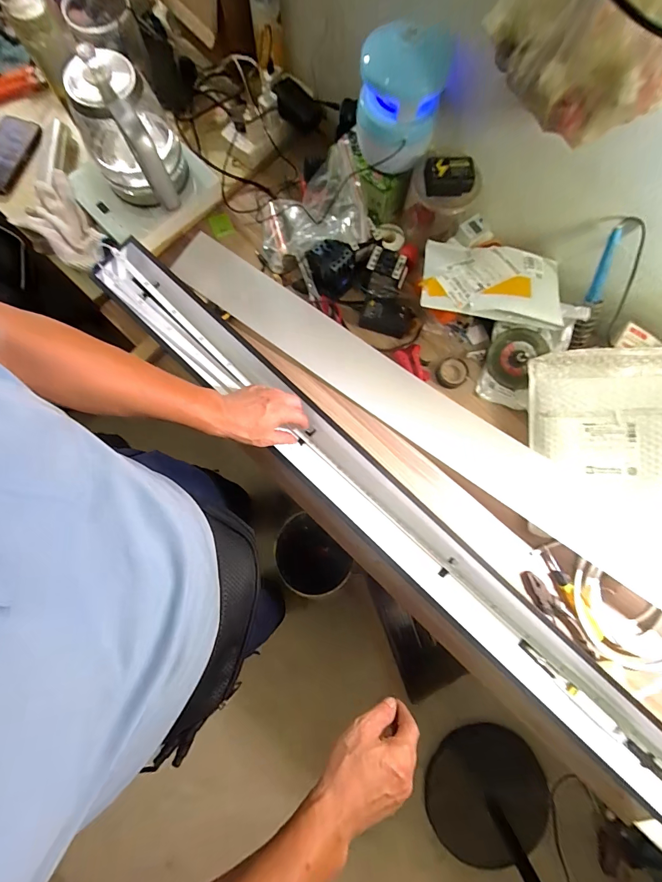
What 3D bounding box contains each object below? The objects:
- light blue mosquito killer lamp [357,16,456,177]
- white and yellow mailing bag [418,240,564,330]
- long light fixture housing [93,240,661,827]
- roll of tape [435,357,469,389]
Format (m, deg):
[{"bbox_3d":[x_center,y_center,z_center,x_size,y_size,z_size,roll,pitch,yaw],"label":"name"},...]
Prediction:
[{"bbox_3d":[0.113,-0.513,0.554,0.113,0.148,0.116,0,80,-1],"label":"light blue mosquito killer lamp"},{"bbox_3d":[0.269,-0.273,0.611,0.226,0.031,0.155,6,67,2],"label":"white and yellow mailing bag"},{"bbox_3d":[0.068,0.101,0.568,1.174,0.063,0.111,44,82,5],"label":"long light fixture housing"},{"bbox_3d":[0.217,-0.123,0.644,0.053,0.025,0.056,0,80,-1],"label":"roll of tape"}]

